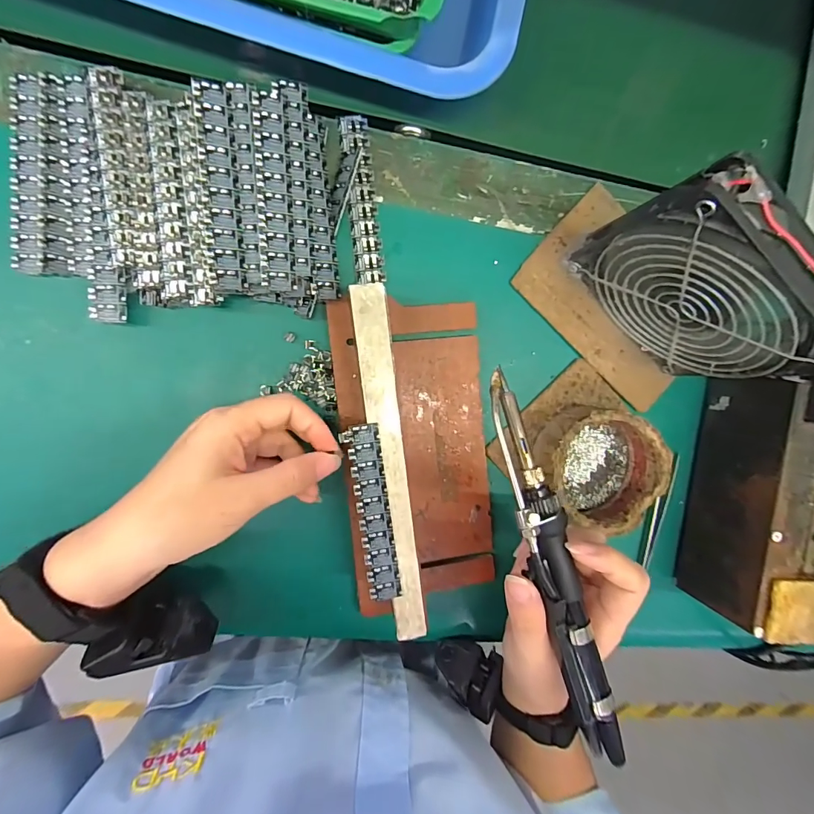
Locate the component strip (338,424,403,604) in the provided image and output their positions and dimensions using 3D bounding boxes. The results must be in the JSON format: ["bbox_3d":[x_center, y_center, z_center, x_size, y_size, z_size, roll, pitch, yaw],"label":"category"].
[{"bbox_3d":[-0.020,0.065,0.253,0.020,0.004,0.108,-9,96,-7],"label":"component strip"}]

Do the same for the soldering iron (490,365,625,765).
[{"bbox_3d":[0.078,0.084,0.215,0.025,0.020,0.208,-16,89,-6],"label":"soldering iron"}]

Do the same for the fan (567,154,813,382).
[{"bbox_3d":[0.170,-0.065,0.245,0.128,0.129,0.026,44,87,-10],"label":"fan"}]

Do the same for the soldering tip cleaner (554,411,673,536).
[{"bbox_3d":[0.133,0.041,0.293,0.080,0.041,0.076,-1,94,-9],"label":"soldering tip cleaner"}]

